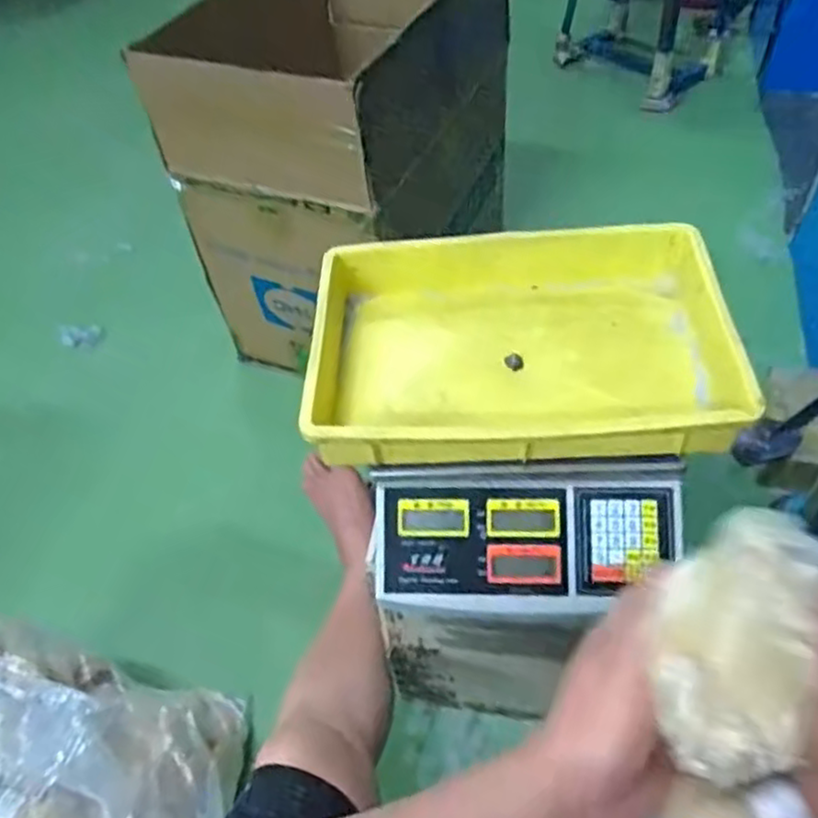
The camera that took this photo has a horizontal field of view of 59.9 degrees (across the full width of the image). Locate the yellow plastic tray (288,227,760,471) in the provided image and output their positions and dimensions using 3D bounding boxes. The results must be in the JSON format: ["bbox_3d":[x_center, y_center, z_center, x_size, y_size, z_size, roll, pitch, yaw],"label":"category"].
[{"bbox_3d":[0.094,-0.065,0.649,0.351,0.072,0.254,-2,51,4],"label":"yellow plastic tray"}]

